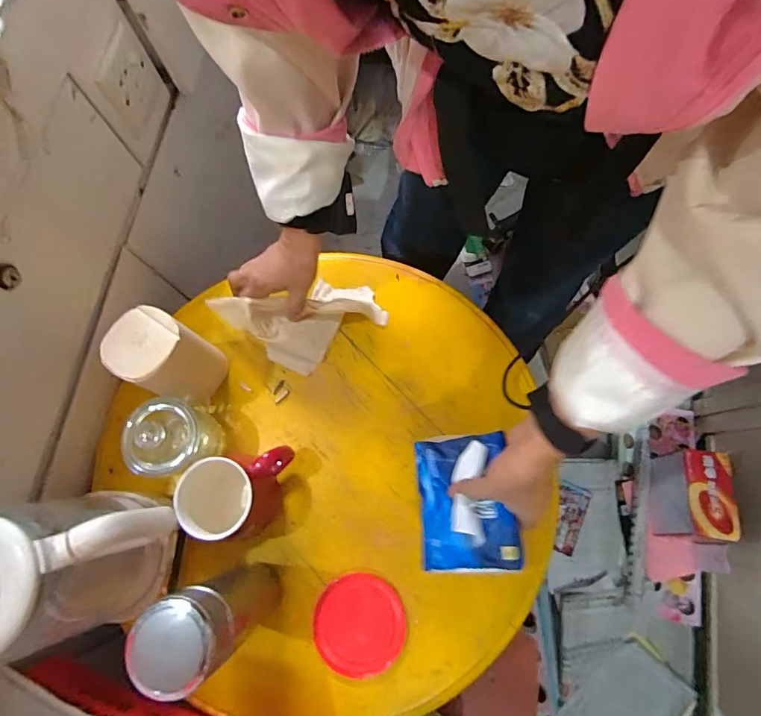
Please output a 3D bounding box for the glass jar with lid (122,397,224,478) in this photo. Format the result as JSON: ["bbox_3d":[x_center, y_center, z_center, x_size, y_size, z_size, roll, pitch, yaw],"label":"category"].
[{"bbox_3d":[-0.241,0.094,0.522,0.083,0.094,0.081,0,74,2],"label":"glass jar with lid"}]

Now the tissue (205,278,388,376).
[{"bbox_3d":[-0.104,-0.051,0.582,0.212,0.071,0.120,-16,74,-3],"label":"tissue"}]

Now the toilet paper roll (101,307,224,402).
[{"bbox_3d":[-0.246,0.001,0.525,0.081,0.131,0.080,24,76,8],"label":"toilet paper roll"}]

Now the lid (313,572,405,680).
[{"bbox_3d":[-0.024,0.299,0.506,0.099,0.014,0.097,0,74,2],"label":"lid"}]

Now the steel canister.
[{"bbox_3d":[-0.154,0.243,0.427,0.064,0.199,0.067,0,74,2],"label":"steel canister"}]

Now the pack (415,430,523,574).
[{"bbox_3d":[0.084,0.144,0.456,0.097,0.028,0.131,-8,66,16],"label":"pack"}]

